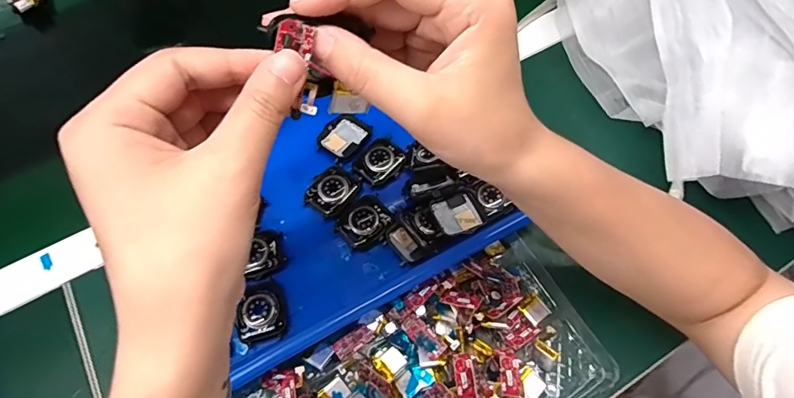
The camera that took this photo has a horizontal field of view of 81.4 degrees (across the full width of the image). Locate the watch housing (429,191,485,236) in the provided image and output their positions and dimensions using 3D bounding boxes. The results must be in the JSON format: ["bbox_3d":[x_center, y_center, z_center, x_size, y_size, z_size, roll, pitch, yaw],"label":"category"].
[{"bbox_3d":[0.047,0.011,0.366,0.037,0.008,0.034,-21,69,-13],"label":"watch housing"}]

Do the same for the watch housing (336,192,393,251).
[{"bbox_3d":[-0.026,0.018,0.373,0.042,0.009,0.041,-31,66,-15],"label":"watch housing"}]

